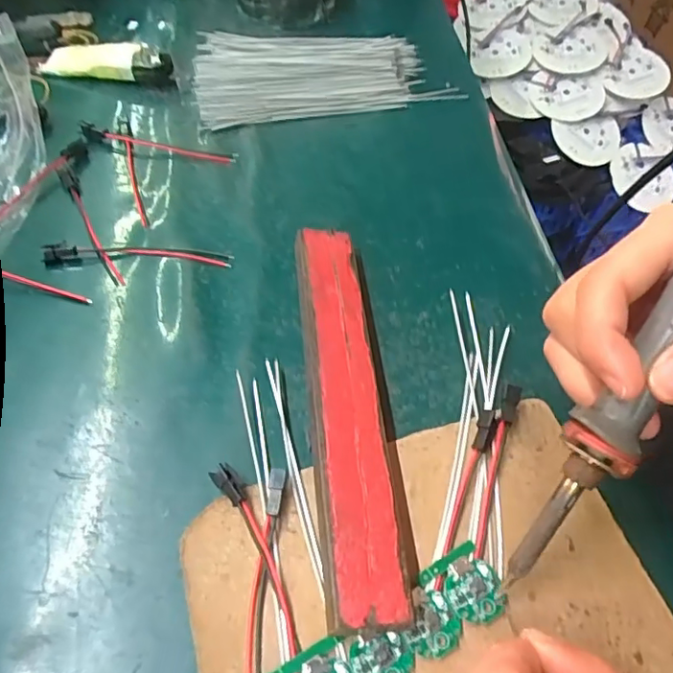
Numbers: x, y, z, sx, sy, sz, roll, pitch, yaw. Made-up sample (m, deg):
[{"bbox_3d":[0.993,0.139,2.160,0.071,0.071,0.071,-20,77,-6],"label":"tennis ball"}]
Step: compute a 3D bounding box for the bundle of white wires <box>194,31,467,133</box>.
[{"bbox_3d":[-0.014,-0.201,0.417,0.177,0.019,0.102,-8,56,-7],"label":"bundle of white wires"}]

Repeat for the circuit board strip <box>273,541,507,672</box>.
[{"bbox_3d":[0.015,0.114,0.204,0.106,0.006,0.027,-25,59,-18],"label":"circuit board strip"}]

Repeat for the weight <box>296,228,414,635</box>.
[{"bbox_3d":[0.003,0.026,0.254,0.031,0.022,0.193,-4,55,-4],"label":"weight"}]

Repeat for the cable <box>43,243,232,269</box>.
[{"bbox_3d":[-0.110,-0.043,0.310,0.101,0.004,0.015,0,55,-1],"label":"cable"}]

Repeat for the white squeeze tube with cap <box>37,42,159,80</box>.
[{"bbox_3d":[-0.169,-0.197,0.402,0.088,0.024,0.023,8,55,4],"label":"white squeeze tube with cap"}]

